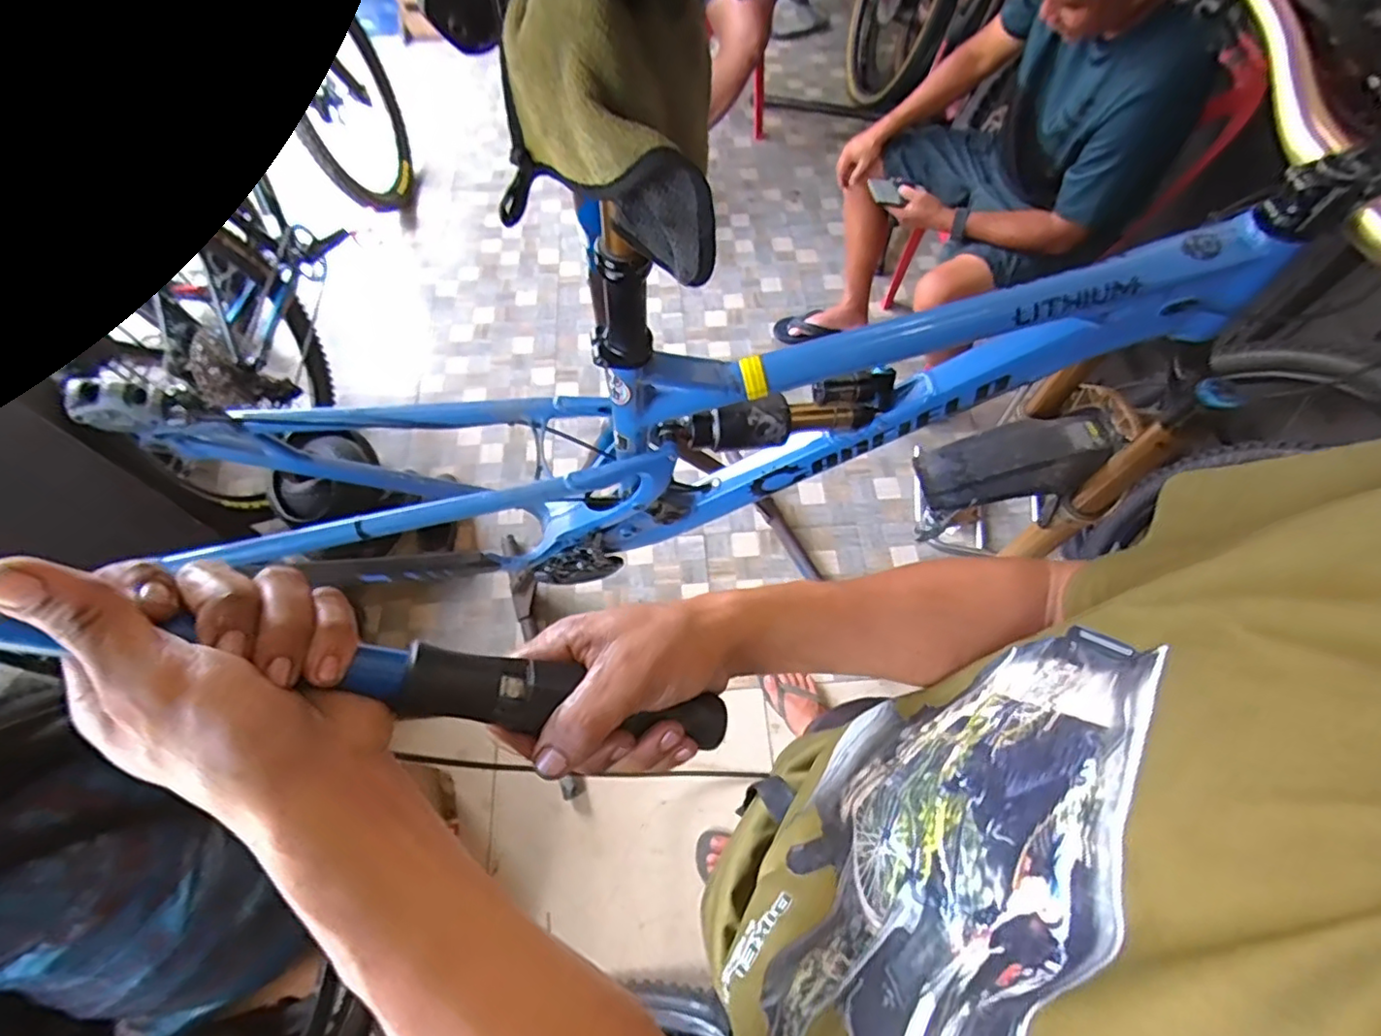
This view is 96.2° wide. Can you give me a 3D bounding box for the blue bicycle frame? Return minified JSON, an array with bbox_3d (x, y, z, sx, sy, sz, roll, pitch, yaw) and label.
[{"bbox_3d":[-0.020,-0.094,0.647,0.971,0.375,0.154,-11,62,-5],"label":"blue bicycle frame"}]

